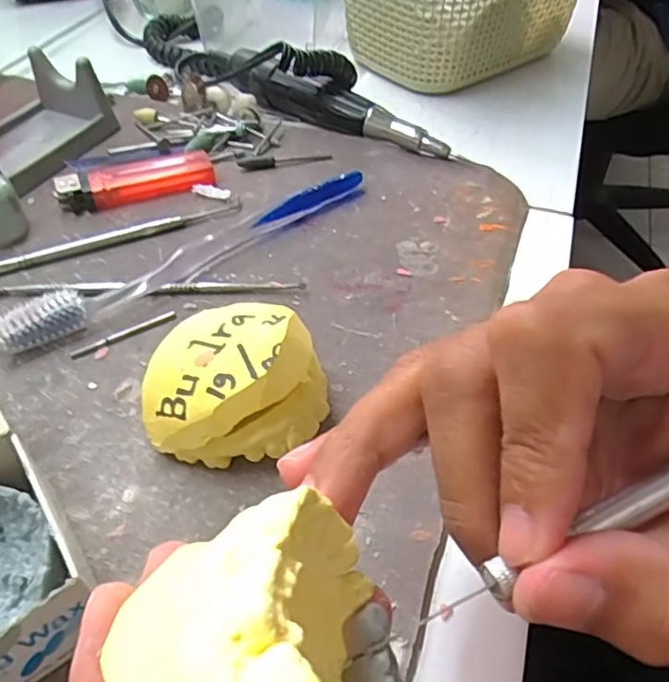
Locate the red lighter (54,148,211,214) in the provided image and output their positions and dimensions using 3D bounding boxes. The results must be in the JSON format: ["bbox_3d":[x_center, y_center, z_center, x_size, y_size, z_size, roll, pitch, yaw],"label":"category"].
[{"bbox_3d":[-0.103,-0.083,0.316,0.078,0.012,0.021,-14,49,-13],"label":"red lighter"}]

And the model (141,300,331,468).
[{"bbox_3d":[-0.036,0.012,0.213,0.062,0.035,0.059,-13,48,-11],"label":"model"}]

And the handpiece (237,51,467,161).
[{"bbox_3d":[-0.002,-0.138,0.357,0.162,0.030,0.026,29,54,25],"label":"handpiece"}]

